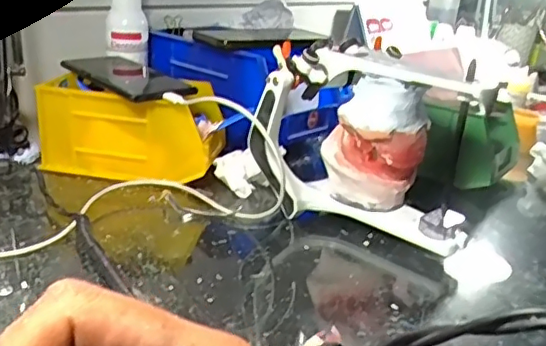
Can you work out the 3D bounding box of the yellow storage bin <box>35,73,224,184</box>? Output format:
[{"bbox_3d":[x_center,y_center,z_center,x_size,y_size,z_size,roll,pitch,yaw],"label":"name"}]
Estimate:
[{"bbox_3d":[-0.143,-0.045,0.610,0.166,0.087,0.094,6,21,3],"label":"yellow storage bin"}]

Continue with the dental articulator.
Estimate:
[{"bbox_3d":[0.079,-0.025,0.516,0.192,0.152,0.109,14,22,21],"label":"dental articulator"}]

